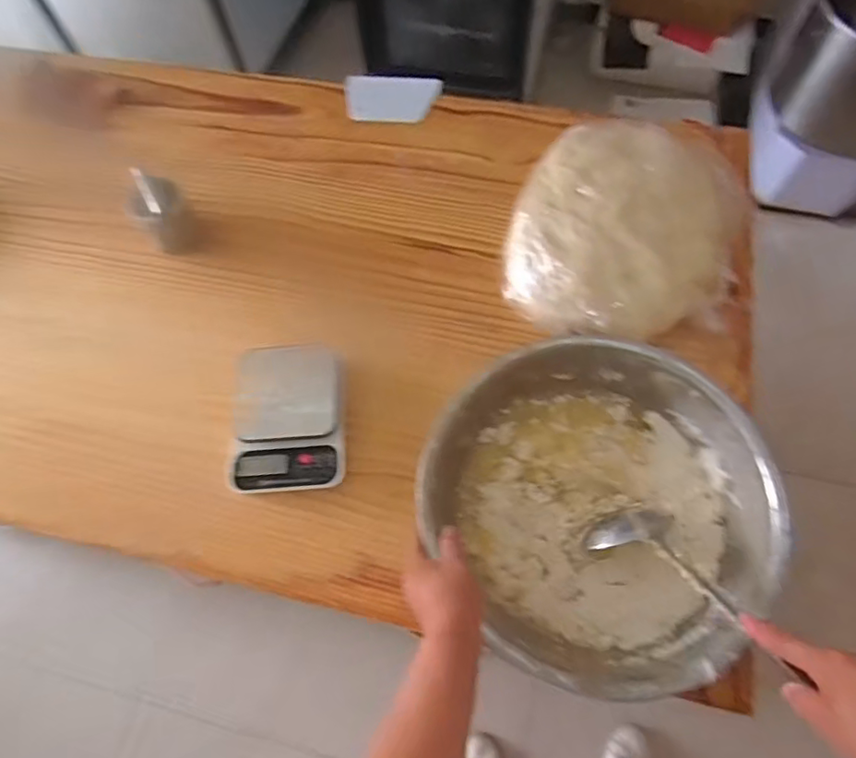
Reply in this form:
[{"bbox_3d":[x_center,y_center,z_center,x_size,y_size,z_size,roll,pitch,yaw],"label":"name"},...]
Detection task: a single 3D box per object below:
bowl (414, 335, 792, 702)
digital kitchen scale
[{"bbox_3d":[0.167,0.120,0.570,0.314,0.089,0.311,0,67,1],"label":"bowl"},{"bbox_3d":[-0.164,0.042,0.667,0.129,0.032,0.174,-4,64,1],"label":"digital kitchen scale"}]

